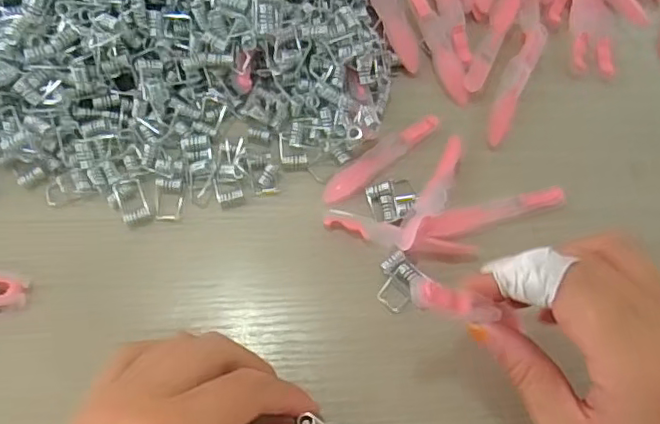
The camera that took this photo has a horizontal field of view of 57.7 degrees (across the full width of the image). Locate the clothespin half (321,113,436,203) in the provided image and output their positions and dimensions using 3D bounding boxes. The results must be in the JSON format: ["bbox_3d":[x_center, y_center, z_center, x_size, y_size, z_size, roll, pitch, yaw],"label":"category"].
[{"bbox_3d":[0.028,-0.030,0.329,0.076,0.006,0.014,-35,72,-16],"label":"clothespin half"}]

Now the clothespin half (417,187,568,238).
[{"bbox_3d":[0.084,0.001,0.313,0.084,0.016,0.013,-16,68,-9],"label":"clothespin half"}]

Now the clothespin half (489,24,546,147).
[{"bbox_3d":[0.108,-0.076,0.345,0.014,0.012,0.080,22,67,7],"label":"clothespin half"}]

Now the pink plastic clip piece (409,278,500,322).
[{"bbox_3d":[0.049,0.035,0.230,0.037,0.005,0.010,18,66,-10],"label":"pink plastic clip piece"}]

